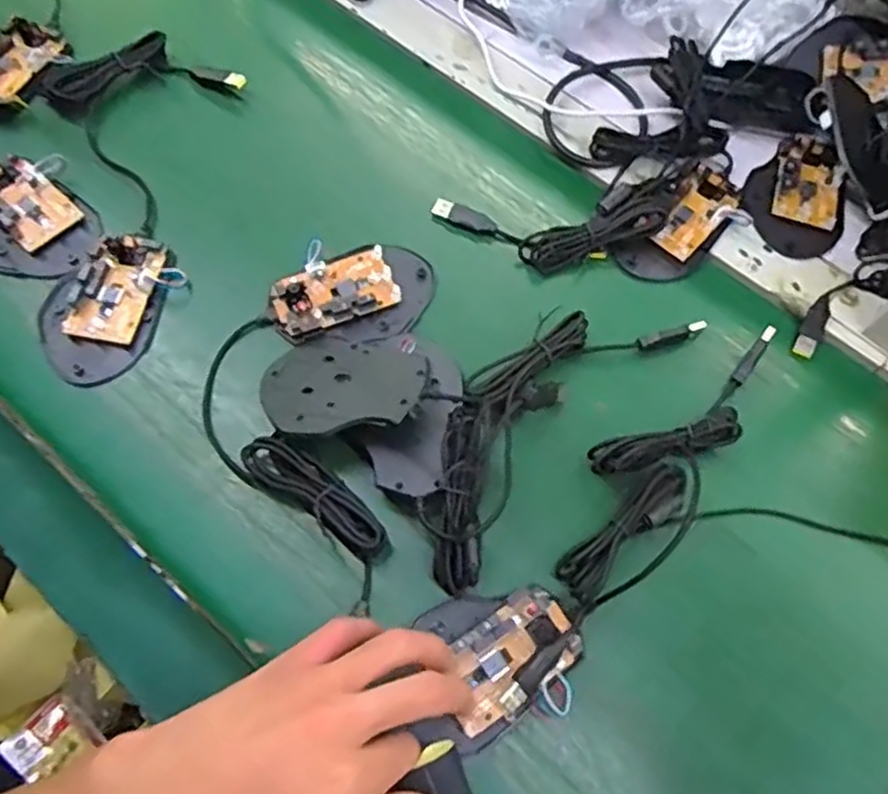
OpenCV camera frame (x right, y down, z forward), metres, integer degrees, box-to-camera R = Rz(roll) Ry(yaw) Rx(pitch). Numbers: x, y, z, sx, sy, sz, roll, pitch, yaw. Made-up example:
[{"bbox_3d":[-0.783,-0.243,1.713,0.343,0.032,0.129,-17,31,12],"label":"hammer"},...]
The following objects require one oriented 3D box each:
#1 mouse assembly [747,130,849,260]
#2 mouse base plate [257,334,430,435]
[{"bbox_3d":[0.265,-0.153,0.544,0.069,0.018,0.104,16,66,5],"label":"mouse assembly"},{"bbox_3d":[-0.060,-0.010,0.438,0.106,0.007,0.081,-12,46,13],"label":"mouse base plate"}]

